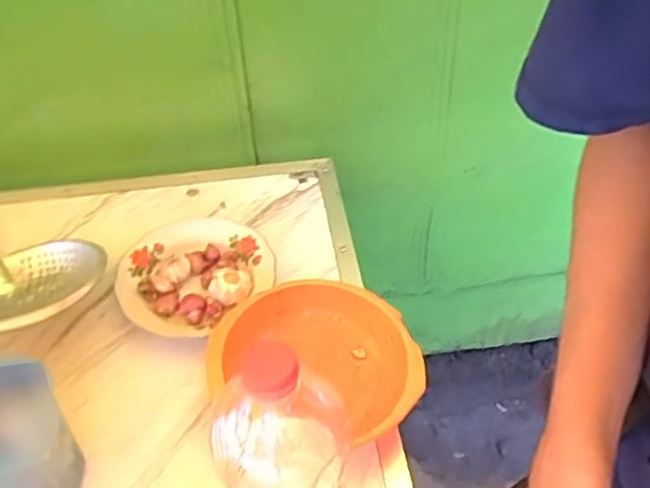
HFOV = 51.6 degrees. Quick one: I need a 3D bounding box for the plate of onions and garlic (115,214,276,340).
[{"bbox_3d":[-0.150,0.034,0.789,0.162,0.035,0.179,35,53,29],"label":"plate of onions and garlic"}]

